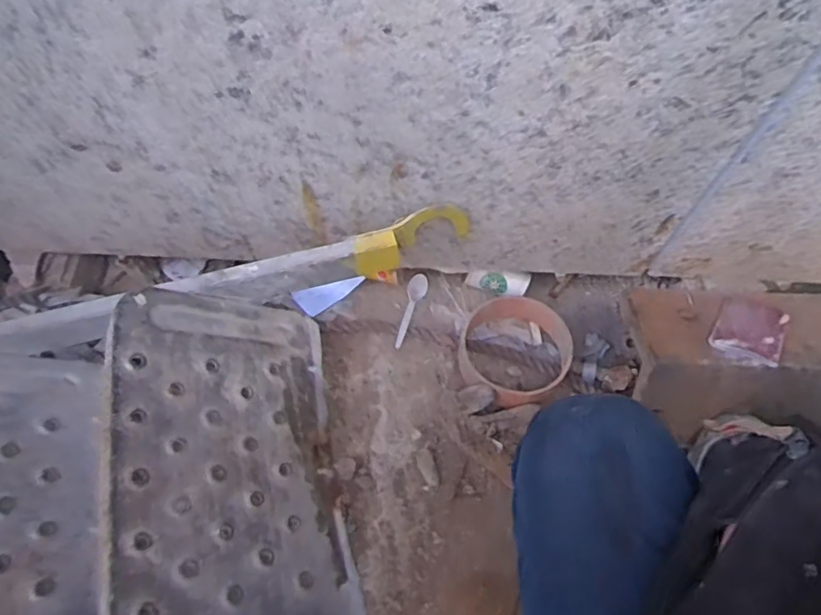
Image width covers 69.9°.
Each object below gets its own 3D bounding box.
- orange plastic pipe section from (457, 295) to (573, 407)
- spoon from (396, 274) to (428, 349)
[{"bbox_3d":[0.154,0.063,0.873,0.163,0.064,0.179,0,66,0],"label":"orange plastic pipe section"},{"bbox_3d":[0.002,0.004,0.938,0.029,0.028,0.140,13,66,5],"label":"spoon"}]

